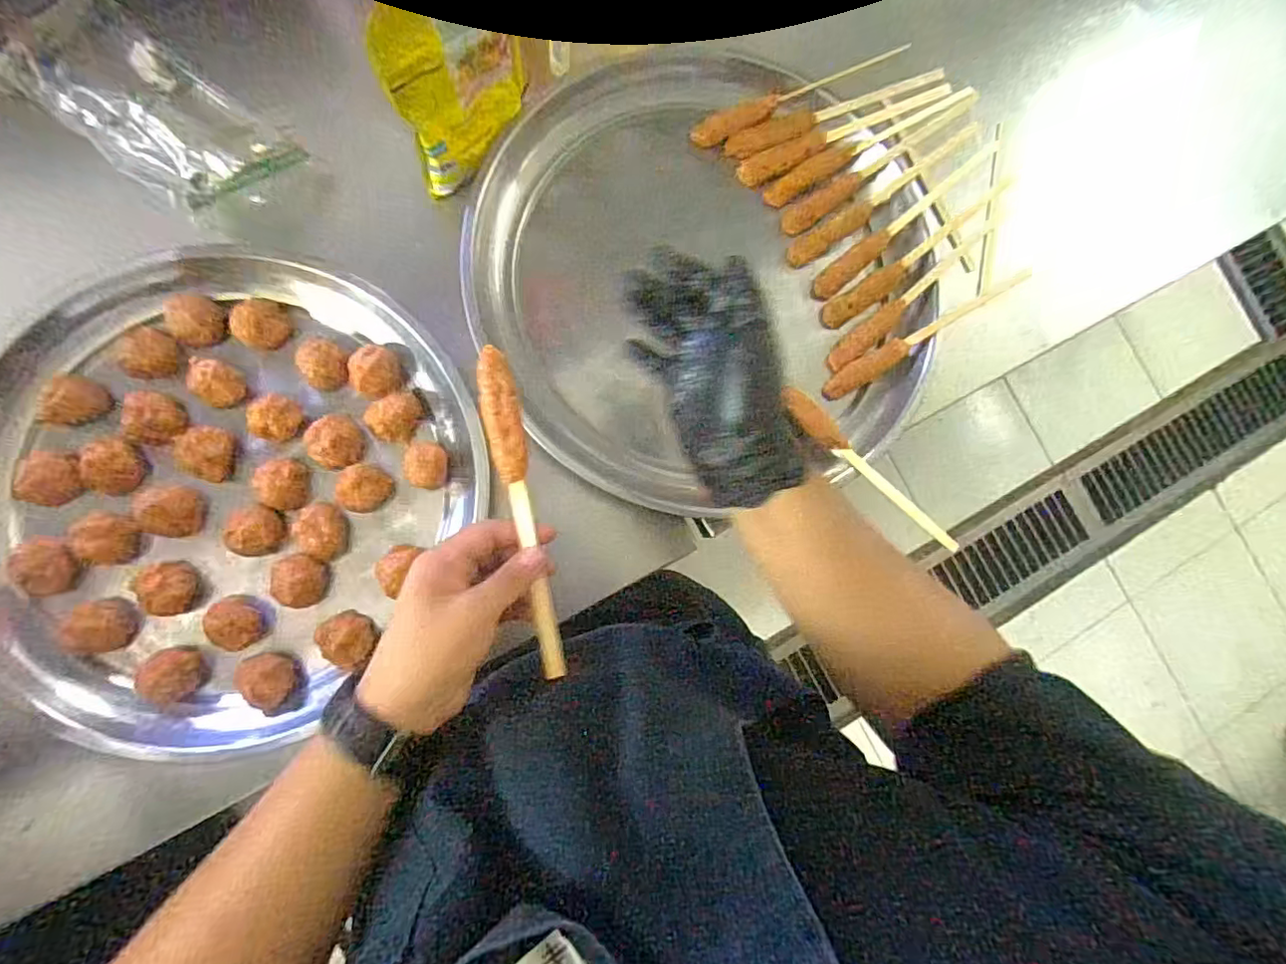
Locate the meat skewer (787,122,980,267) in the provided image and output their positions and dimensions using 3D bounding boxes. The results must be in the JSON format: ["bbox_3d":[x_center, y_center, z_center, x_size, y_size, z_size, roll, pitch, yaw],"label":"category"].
[{"bbox_3d":[0.241,-0.283,0.582,0.228,0.029,0.024,-35,89,-10],"label":"meat skewer"}]

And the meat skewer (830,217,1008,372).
[{"bbox_3d":[0.273,-0.191,0.574,0.239,0.034,0.025,-41,90,-10],"label":"meat skewer"}]

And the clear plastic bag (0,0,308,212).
[{"bbox_3d":[-0.407,-0.310,0.476,0.239,0.027,0.110,36,80,-3],"label":"clear plastic bag"}]

